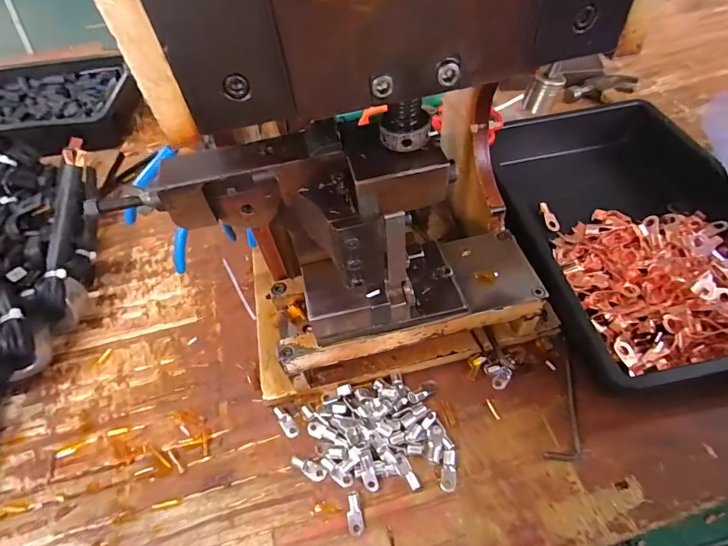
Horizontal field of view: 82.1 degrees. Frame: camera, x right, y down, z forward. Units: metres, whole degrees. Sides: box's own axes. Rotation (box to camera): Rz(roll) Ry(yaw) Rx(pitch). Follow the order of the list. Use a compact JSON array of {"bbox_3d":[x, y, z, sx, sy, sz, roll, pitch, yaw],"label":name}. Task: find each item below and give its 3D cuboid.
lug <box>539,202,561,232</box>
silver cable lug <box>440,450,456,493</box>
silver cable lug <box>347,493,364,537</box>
[{"bbox_3d":[0.230,-0.071,0.521,0.016,0.004,0.047,-18,59,7],"label":"lug"},{"bbox_3d":[0.073,0.168,0.356,0.011,0.004,0.032,5,77,9],"label":"silver cable lug"},{"bbox_3d":[-0.007,0.198,0.343,0.012,0.008,0.029,-9,51,-2],"label":"silver cable lug"}]

